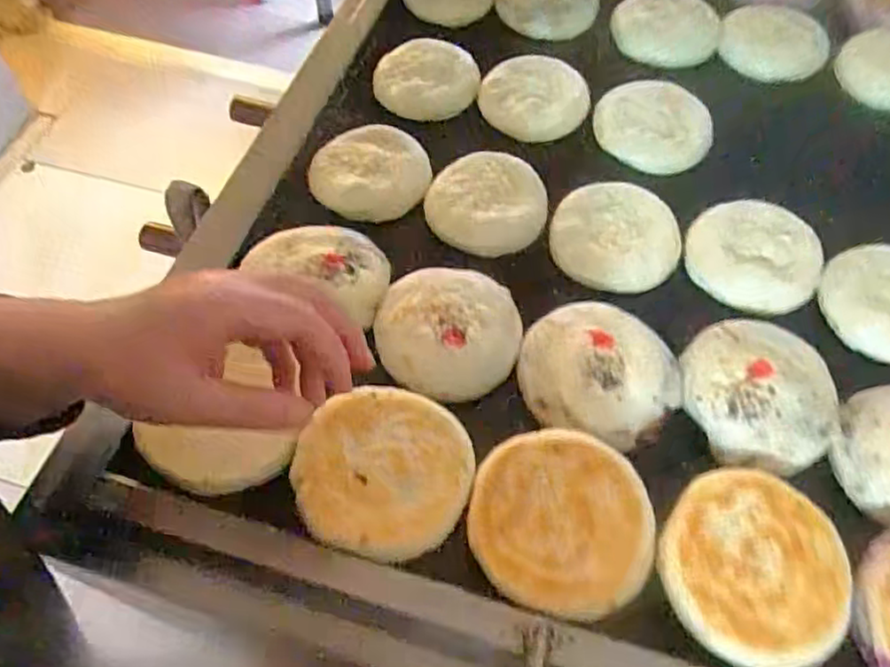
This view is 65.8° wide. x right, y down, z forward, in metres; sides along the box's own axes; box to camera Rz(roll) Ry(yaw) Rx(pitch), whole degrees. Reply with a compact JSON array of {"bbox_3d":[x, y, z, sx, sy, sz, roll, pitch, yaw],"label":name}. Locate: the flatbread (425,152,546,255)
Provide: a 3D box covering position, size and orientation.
[{"bbox_3d":[0.035,-0.108,0.552,0.091,0.022,0.090,11,58,7],"label":"flatbread"}]

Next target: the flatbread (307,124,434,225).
[{"bbox_3d":[-0.062,-0.139,0.574,0.096,0.026,0.085,4,58,3],"label":"flatbread"}]

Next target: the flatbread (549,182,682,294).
[{"bbox_3d":[0.135,-0.079,0.534,0.093,0.023,0.105,23,60,14],"label":"flatbread"}]

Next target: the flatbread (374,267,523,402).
[{"bbox_3d":[0.003,-0.003,0.479,0.096,0.021,0.102,0,57,0],"label":"flatbread"}]

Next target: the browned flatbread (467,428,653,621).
[{"bbox_3d":[0.067,0.107,0.398,0.102,0.013,0.103,0,57,0],"label":"browned flatbread"}]

